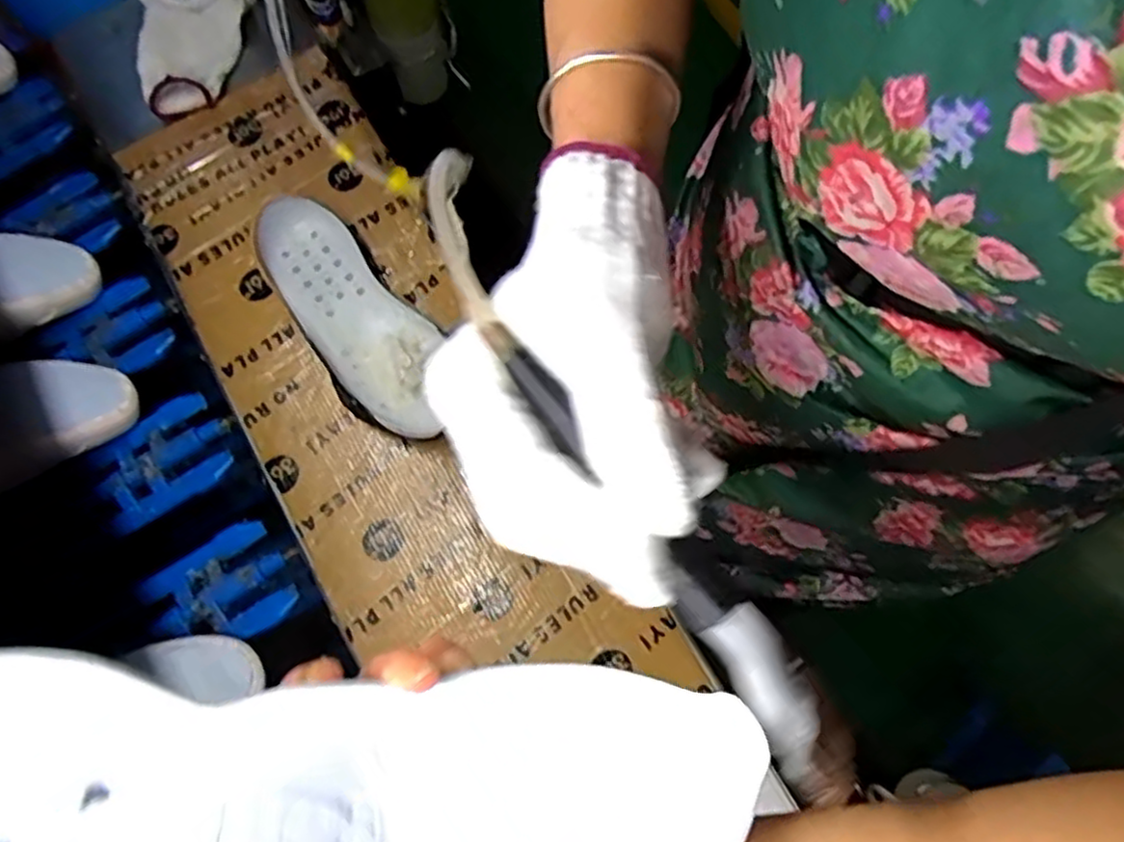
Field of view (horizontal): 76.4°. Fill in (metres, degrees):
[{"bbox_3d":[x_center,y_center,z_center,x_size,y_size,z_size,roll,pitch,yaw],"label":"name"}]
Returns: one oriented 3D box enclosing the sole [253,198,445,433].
[{"bbox_3d":[-0.172,-0.086,0.603,0.087,0.049,0.237,-39,73,-15],"label":"sole"}]

